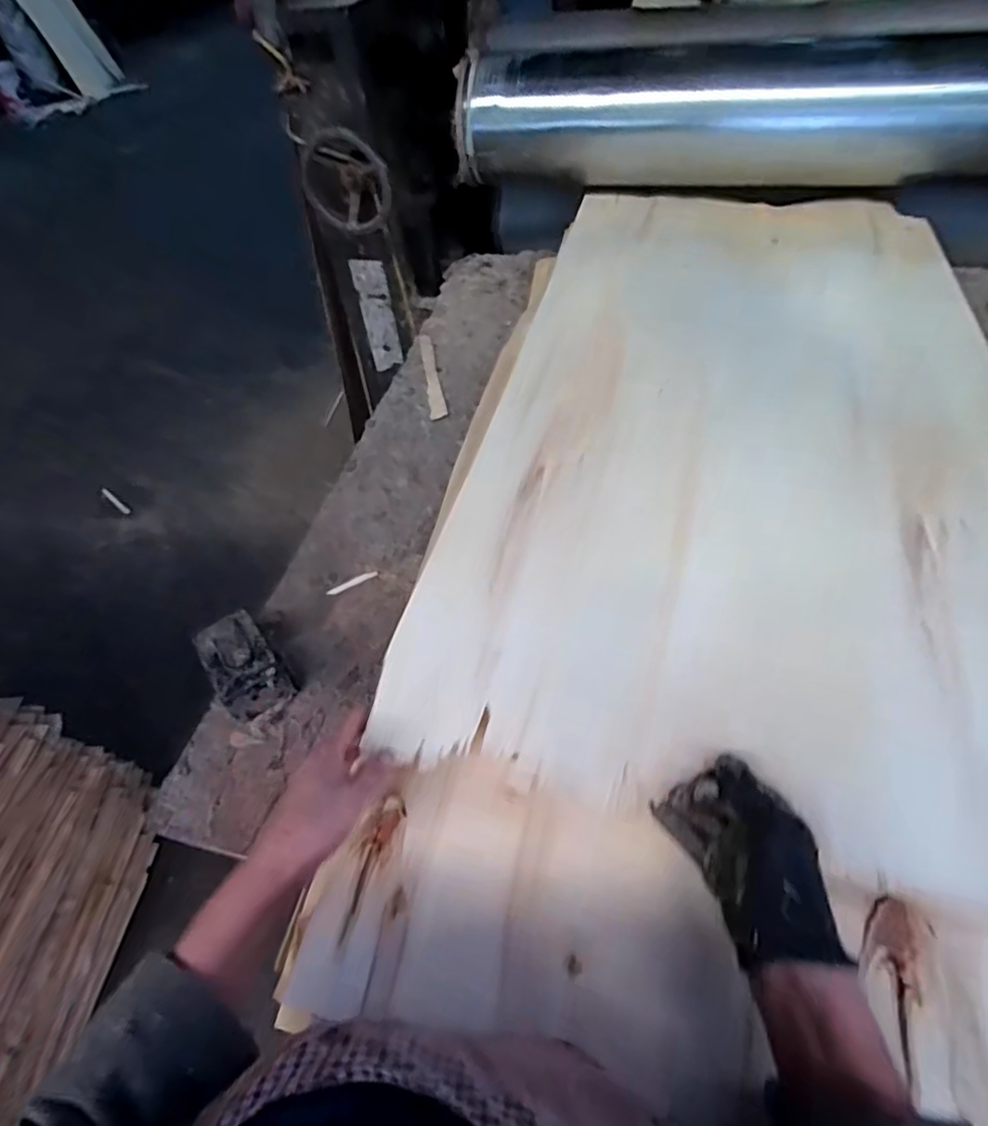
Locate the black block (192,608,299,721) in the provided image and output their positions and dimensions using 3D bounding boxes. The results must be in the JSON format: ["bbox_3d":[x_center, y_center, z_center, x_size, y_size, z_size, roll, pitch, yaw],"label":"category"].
[{"bbox_3d":[-0.292,0.119,0.675,0.076,0.066,0.109,-35,57,-20],"label":"black block"}]

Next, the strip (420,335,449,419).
[{"bbox_3d":[-0.113,-0.339,1.049,0.029,0.006,0.244,-8,54,-9],"label":"strip"}]

